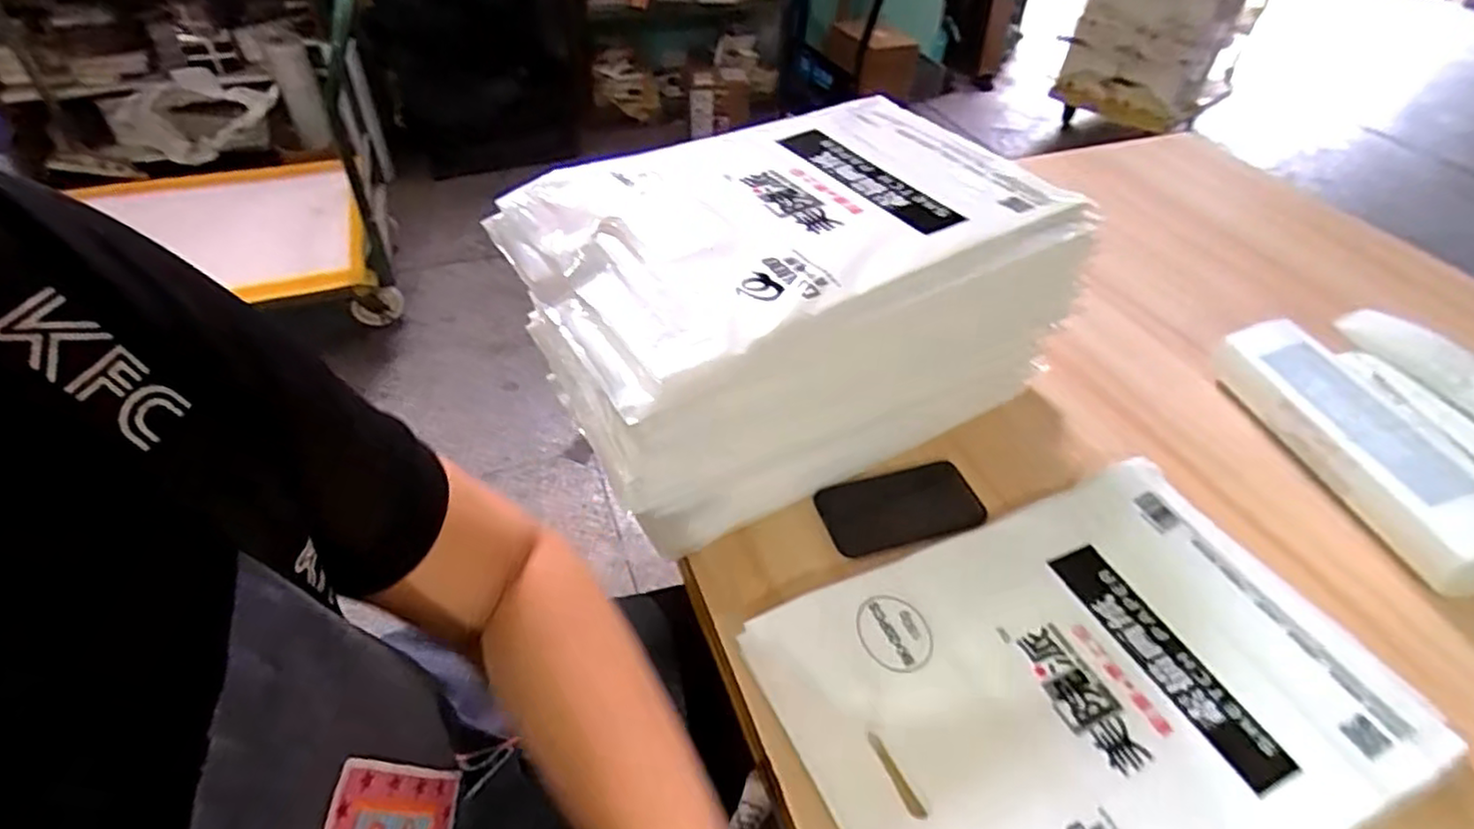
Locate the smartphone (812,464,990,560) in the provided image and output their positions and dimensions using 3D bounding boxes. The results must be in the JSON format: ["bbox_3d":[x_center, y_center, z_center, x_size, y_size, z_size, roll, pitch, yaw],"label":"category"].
[{"bbox_3d":[0.157,0.088,0.659,0.154,0.016,0.077,-12,46,-15],"label":"smartphone"}]

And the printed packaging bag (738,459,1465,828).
[{"bbox_3d":[0.265,0.208,0.531,0.440,0.033,0.294,-18,48,-20],"label":"printed packaging bag"}]

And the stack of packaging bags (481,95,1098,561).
[{"bbox_3d":[0.045,-0.110,0.673,0.459,0.219,0.305,-21,49,-23],"label":"stack of packaging bags"}]

